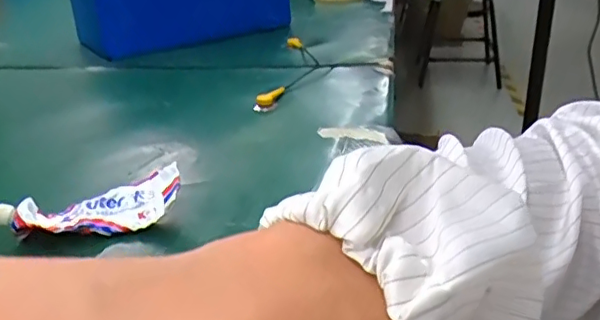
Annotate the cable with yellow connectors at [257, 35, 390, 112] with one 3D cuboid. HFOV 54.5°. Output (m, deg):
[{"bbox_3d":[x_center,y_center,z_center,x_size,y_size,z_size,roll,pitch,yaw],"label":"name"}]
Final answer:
[{"bbox_3d":[0.034,-0.096,0.635,0.131,0.027,0.195,3,28,10],"label":"cable with yellow connectors"}]

